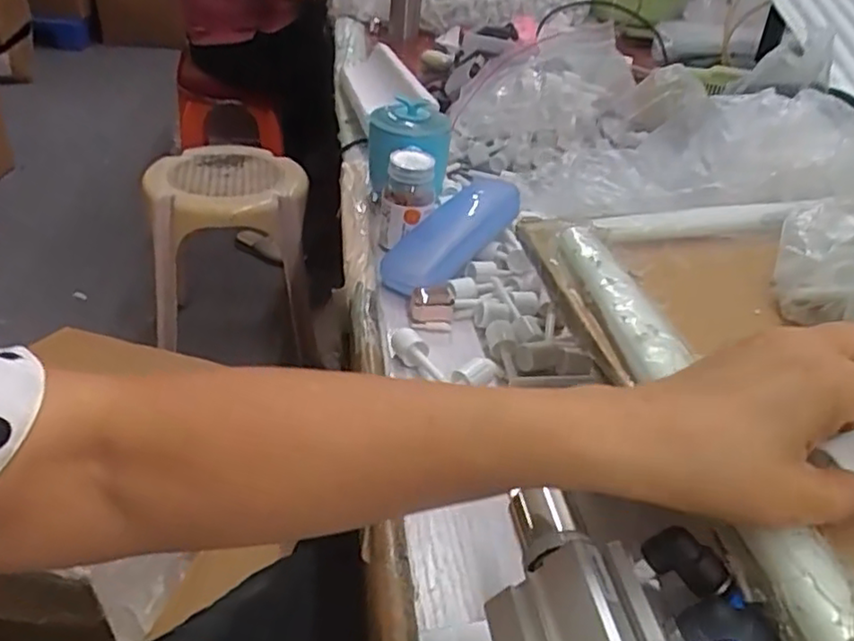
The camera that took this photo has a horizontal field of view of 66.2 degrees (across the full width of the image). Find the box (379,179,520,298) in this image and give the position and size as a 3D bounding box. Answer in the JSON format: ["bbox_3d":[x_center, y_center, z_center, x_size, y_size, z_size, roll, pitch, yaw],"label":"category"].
[{"bbox_3d":[0.025,-0.076,0.557,0.059,0.029,0.159,26,53,27],"label":"box"}]

